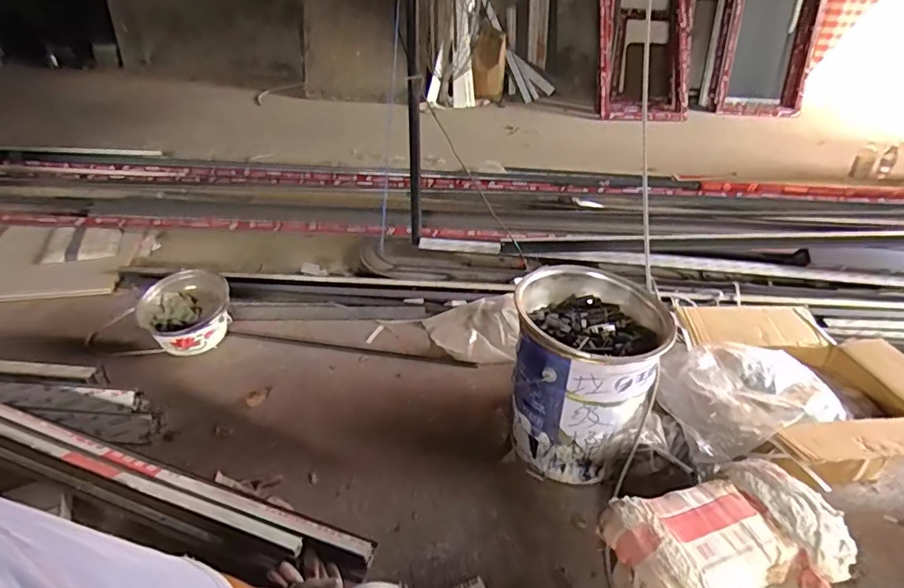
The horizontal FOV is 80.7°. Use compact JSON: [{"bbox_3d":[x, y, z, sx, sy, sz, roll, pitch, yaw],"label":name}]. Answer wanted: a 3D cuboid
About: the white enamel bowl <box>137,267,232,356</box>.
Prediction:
[{"bbox_3d":[-0.739,0.053,1.487,0.226,0.142,0.251,-19,38,-29],"label":"white enamel bowl"}]

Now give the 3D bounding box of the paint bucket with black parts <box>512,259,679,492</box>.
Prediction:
[{"bbox_3d":[0.279,0.172,1.153,0.292,0.334,0.307,8,33,10],"label":"paint bucket with black parts"}]

